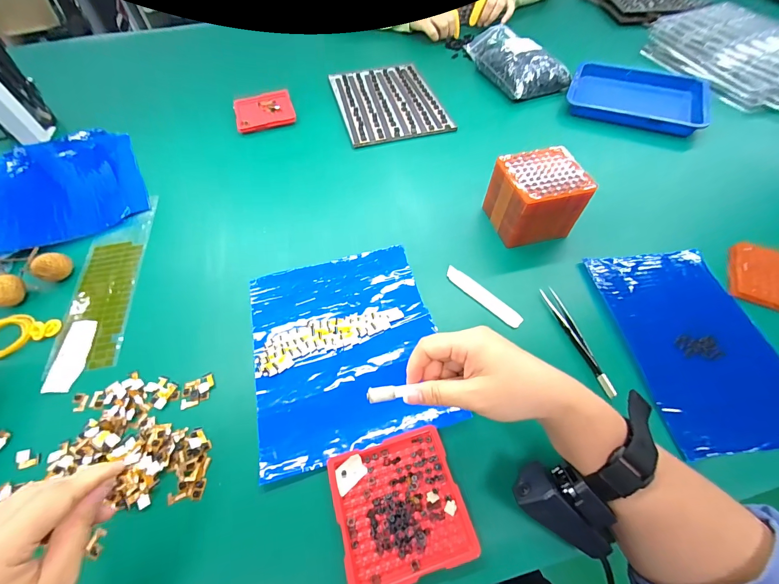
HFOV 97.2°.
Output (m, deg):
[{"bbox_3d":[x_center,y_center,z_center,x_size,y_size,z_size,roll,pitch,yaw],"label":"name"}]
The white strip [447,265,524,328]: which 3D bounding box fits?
[{"bbox_3d":[0.107,0.006,0.401,0.020,0.008,0.102,-39,64,-21],"label":"white strip"}]

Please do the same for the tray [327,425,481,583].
[{"bbox_3d":[0.008,0.174,0.282,0.099,0.013,0.099,-15,58,-8],"label":"tray"}]

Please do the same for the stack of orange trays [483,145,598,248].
[{"bbox_3d":[0.181,-0.116,0.434,0.094,0.083,0.087,-12,58,-7],"label":"stack of orange trays"}]

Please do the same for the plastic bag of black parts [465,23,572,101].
[{"bbox_3d":[0.238,-0.442,0.655,0.112,0.061,0.195,-22,59,-12],"label":"plastic bag of black parts"}]

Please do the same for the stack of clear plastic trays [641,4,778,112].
[{"bbox_3d":[0.675,-0.451,0.647,0.221,0.060,0.305,-24,60,-14],"label":"stack of clear plastic trays"}]

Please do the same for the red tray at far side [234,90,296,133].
[{"bbox_3d":[-0.225,-0.327,0.618,0.101,0.010,0.099,-16,58,-9],"label":"red tray at far side"}]

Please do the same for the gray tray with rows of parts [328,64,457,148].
[{"bbox_3d":[-0.005,-0.355,0.636,0.174,0.006,0.240,-14,58,-8],"label":"gray tray with rows of parts"}]

